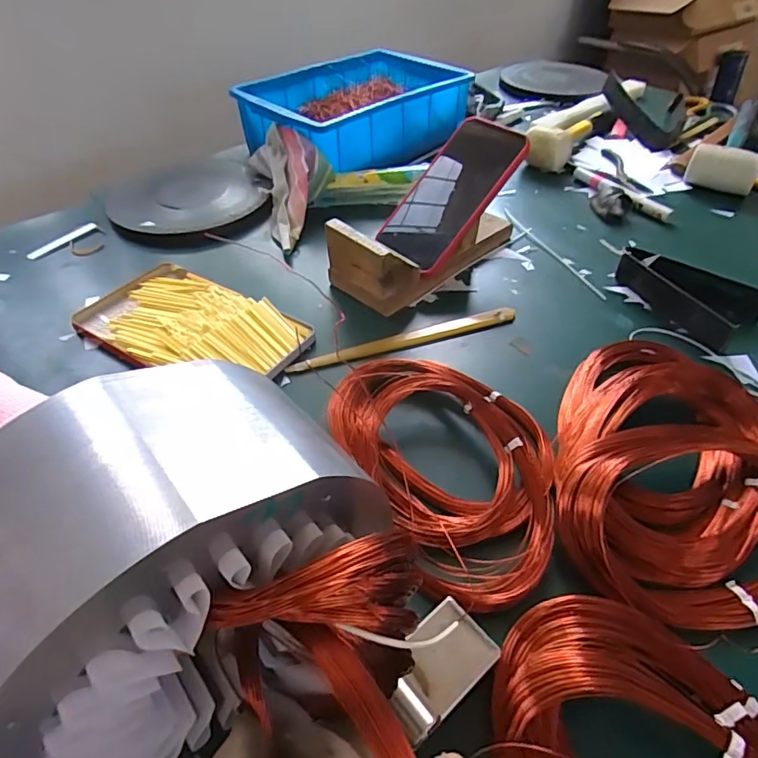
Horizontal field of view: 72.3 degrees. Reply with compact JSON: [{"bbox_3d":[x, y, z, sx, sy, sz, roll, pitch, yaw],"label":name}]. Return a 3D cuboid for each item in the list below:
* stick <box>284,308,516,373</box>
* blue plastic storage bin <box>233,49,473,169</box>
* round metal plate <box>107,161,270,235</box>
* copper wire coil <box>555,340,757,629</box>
[{"bbox_3d":[0.023,-0.036,0.466,0.212,0.006,0.018,-14,47,-12],"label":"stick"},{"bbox_3d":[-0.032,-0.381,0.735,0.195,0.079,0.303,31,54,28],"label":"blue plastic storage bin"},{"bbox_3d":[-0.243,-0.229,0.649,0.174,0.023,0.199,-20,48,-18],"label":"round metal plate"},{"bbox_3d":[0.201,0.046,0.353,0.152,0.036,0.222,6,46,7],"label":"copper wire coil"}]

